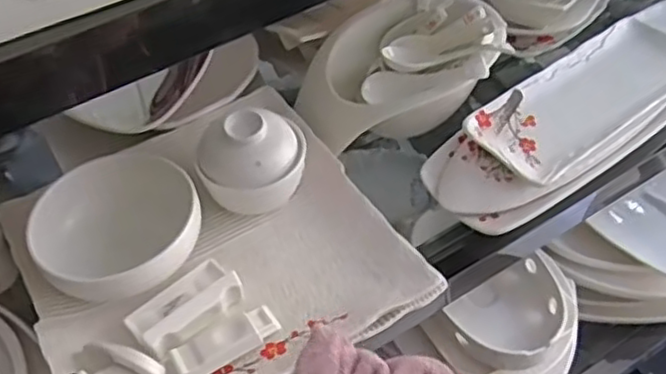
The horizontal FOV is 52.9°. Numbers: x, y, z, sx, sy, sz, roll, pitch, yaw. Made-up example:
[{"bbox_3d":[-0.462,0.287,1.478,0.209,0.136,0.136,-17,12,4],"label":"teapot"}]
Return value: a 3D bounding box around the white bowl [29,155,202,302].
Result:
[{"bbox_3d":[-0.198,0.046,0.631,0.139,0.072,0.140,-2,50,2],"label":"white bowl"}]

